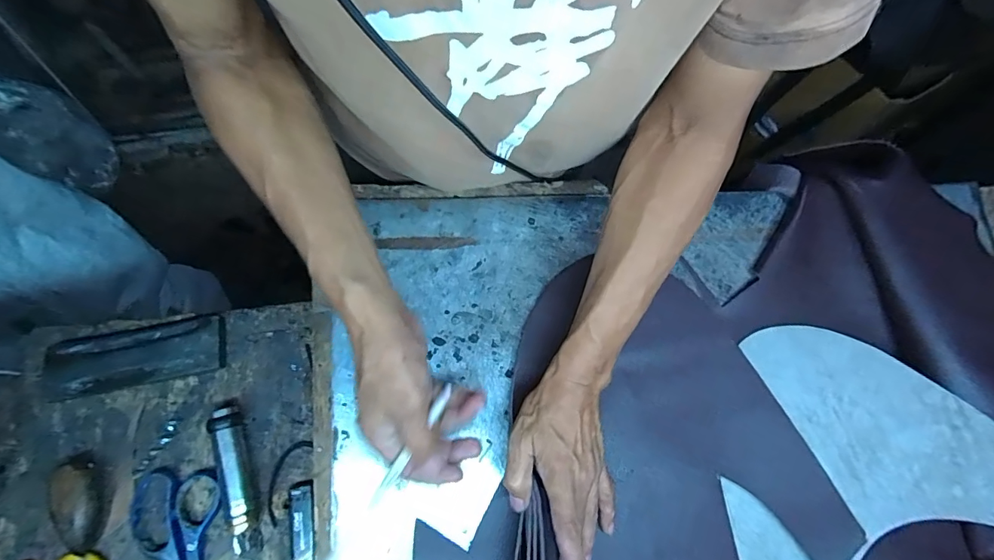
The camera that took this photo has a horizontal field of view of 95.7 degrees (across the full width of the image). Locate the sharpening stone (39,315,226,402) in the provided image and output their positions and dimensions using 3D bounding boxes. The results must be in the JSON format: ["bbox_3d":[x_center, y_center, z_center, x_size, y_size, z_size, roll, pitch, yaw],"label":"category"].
[{"bbox_3d":[-0.342,0.073,0.425,0.160,0.019,0.054,-10,72,-9],"label":"sharpening stone"}]

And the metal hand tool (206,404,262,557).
[{"bbox_3d":[-0.230,0.175,0.395,0.022,0.026,0.127,-15,73,-11],"label":"metal hand tool"}]

